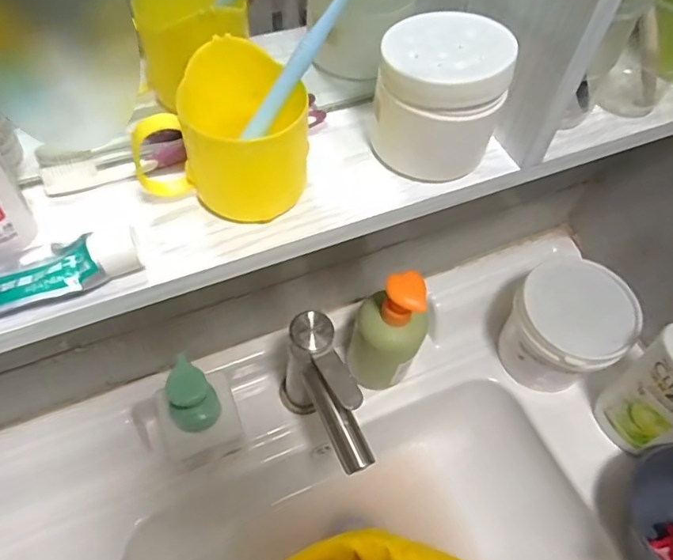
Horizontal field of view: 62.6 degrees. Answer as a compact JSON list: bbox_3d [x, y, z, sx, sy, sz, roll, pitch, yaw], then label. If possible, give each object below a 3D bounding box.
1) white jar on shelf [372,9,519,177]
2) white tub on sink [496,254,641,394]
[{"bbox_3d":[0.063,-0.115,0.350,0.074,0.079,0.075,2,56,-3],"label":"white jar on shelf"},{"bbox_3d":[0.257,0.062,0.638,0.114,0.132,0.115,2,56,-3],"label":"white tub on sink"}]

